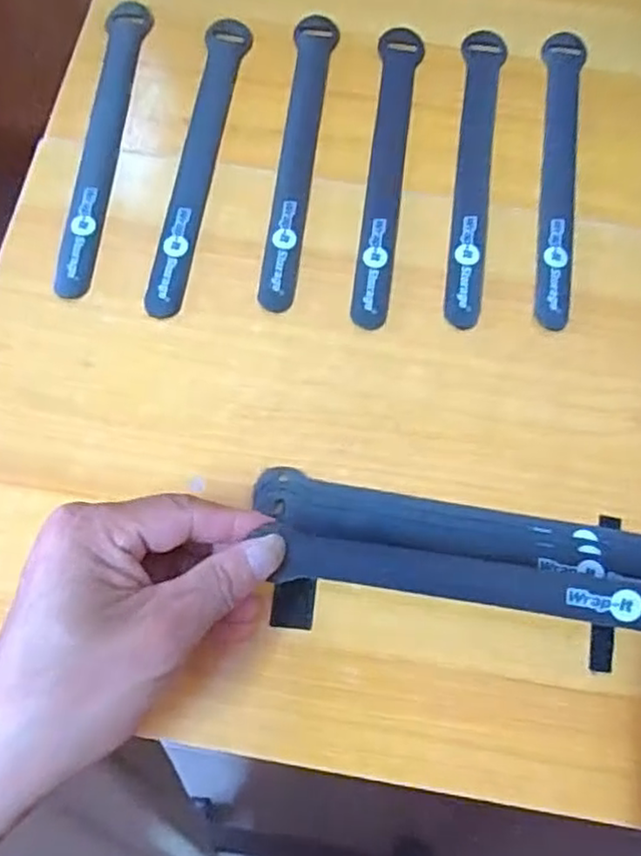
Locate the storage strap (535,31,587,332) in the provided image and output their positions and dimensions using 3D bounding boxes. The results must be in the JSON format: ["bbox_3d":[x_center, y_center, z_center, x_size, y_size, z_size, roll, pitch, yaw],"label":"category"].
[{"bbox_3d":[0.136,-0.148,0.391,0.023,0.004,0.198,9,73,3],"label":"storage strap"}]

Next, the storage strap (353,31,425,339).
[{"bbox_3d":[0.037,-0.148,0.390,0.023,0.004,0.199,8,73,3],"label":"storage strap"}]

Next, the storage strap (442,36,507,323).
[{"bbox_3d":[0.088,-0.148,0.391,0.024,0.004,0.198,9,73,3],"label":"storage strap"}]

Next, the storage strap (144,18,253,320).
[{"bbox_3d":[-0.069,-0.155,0.391,0.022,0.004,0.201,8,73,3],"label":"storage strap"}]

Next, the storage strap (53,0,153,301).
[{"bbox_3d":[-0.124,-0.167,0.395,0.024,0.004,0.203,3,73,1],"label":"storage strap"}]

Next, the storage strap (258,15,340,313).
[{"bbox_3d":[-0.013,-0.158,0.392,0.024,0.004,0.198,8,73,3],"label":"storage strap"}]

